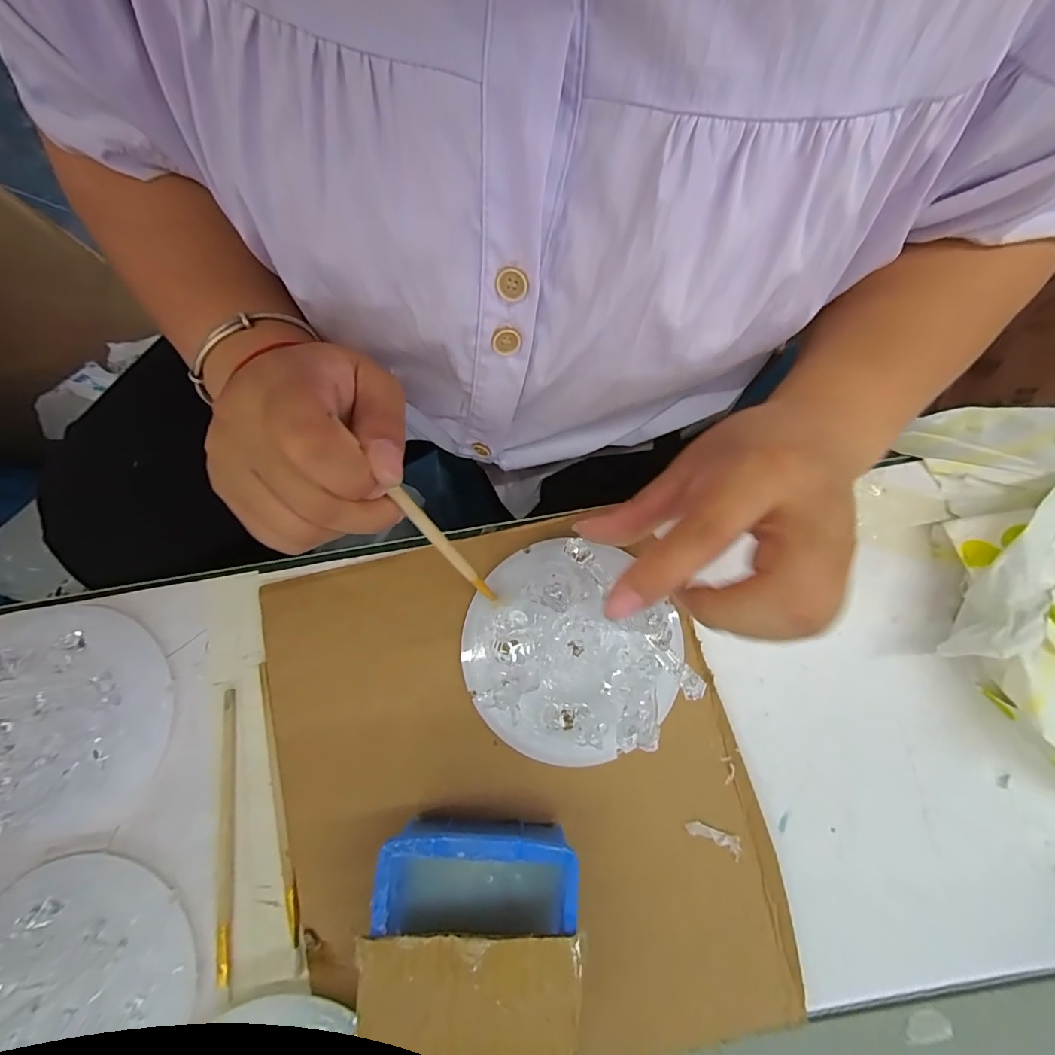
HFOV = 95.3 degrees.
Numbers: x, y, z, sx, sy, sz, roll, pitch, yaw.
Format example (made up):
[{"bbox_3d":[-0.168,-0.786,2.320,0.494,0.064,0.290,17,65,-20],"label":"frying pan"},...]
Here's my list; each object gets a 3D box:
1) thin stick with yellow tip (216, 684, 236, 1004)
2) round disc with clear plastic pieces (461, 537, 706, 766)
[{"bbox_3d":[-0.177,0.182,0.282,0.008,0.004,0.164,-5,80,0],"label":"thin stick with yellow tip"},{"bbox_3d":[0.021,0.067,0.277,0.121,0.012,0.123,-6,72,17],"label":"round disc with clear plastic pieces"}]

